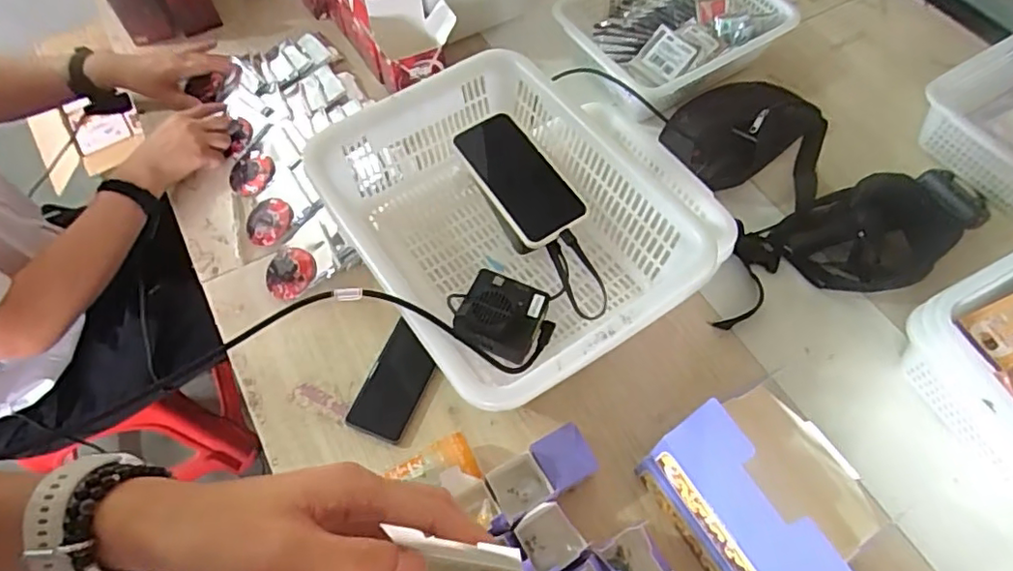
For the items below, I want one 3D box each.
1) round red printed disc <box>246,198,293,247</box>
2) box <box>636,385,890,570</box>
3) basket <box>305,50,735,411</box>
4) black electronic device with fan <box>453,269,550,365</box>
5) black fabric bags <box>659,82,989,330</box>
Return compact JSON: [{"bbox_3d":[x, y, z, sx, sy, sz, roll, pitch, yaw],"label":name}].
[{"bbox_3d":[-0.347,-0.093,0.861,0.071,0.011,0.071,-2,73,8],"label":"round red printed disc"},{"bbox_3d":[0.254,0.208,0.595,0.134,0.203,0.171,-28,64,-16],"label":"box"},{"bbox_3d":[-0.007,-0.055,0.599,0.258,0.119,0.345,-29,64,-16],"label":"basket"},{"bbox_3d":[-0.005,0.033,0.572,0.081,0.048,0.089,23,62,12],"label":"black electronic device with fan"},{"bbox_3d":[0.465,-0.157,0.887,0.415,0.058,0.392,-8,60,-5],"label":"black fabric bags"}]

